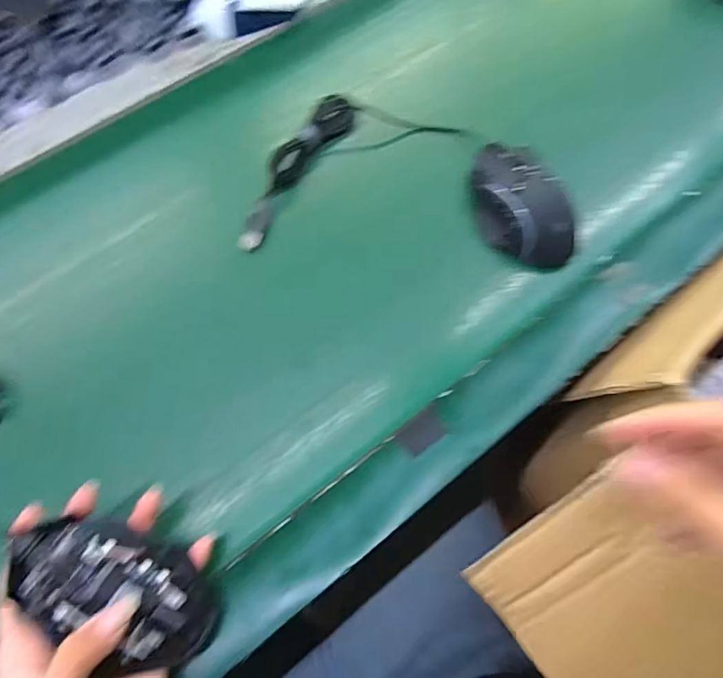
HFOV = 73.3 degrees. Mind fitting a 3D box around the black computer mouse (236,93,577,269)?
[{"bbox_3d":[0.043,-0.148,0.419,0.265,0.034,0.165,5,70,3],"label":"black computer mouse"}]

